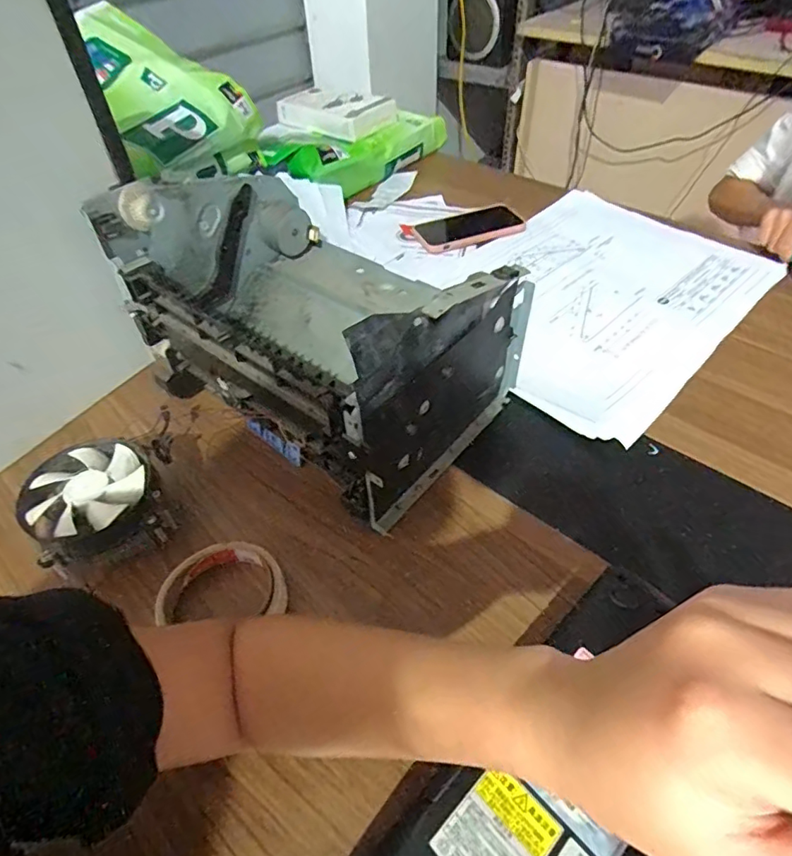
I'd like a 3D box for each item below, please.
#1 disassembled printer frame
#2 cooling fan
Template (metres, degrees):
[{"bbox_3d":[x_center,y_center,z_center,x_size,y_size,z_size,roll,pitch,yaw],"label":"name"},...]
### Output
[{"bbox_3d":[-0.072,-0.104,0.476,0.314,0.191,0.213,30,56,25],"label":"disassembled printer frame"},{"bbox_3d":[-0.230,0.071,0.417,0.089,0.074,0.101,-32,55,-23],"label":"cooling fan"}]

